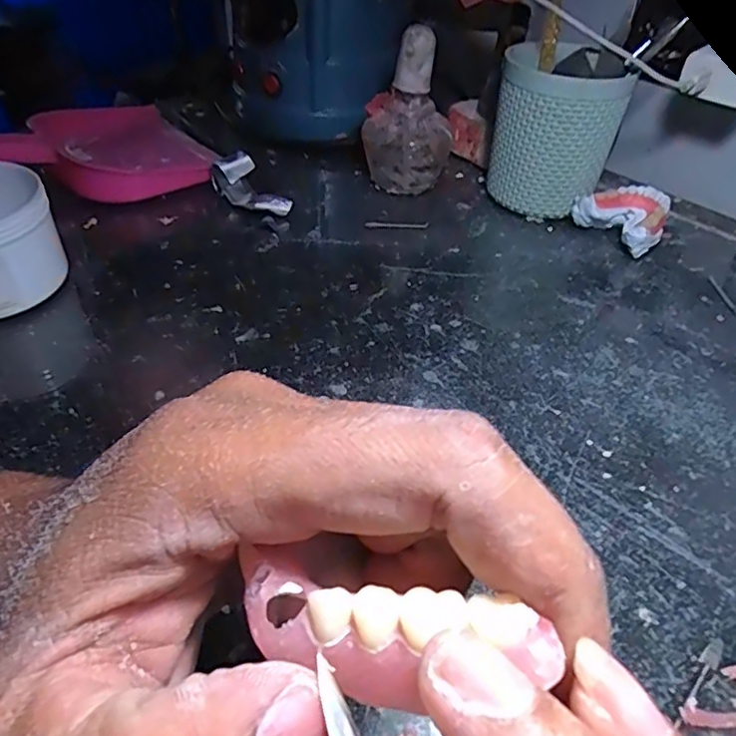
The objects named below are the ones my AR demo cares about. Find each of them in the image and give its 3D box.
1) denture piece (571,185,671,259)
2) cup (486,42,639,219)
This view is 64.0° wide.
[{"bbox_3d":[0.196,-0.116,0.453,0.051,0.034,0.064,-27,51,-29],"label":"denture piece"},{"bbox_3d":[0.146,-0.183,0.462,0.090,0.114,0.086,16,44,13],"label":"cup"}]

